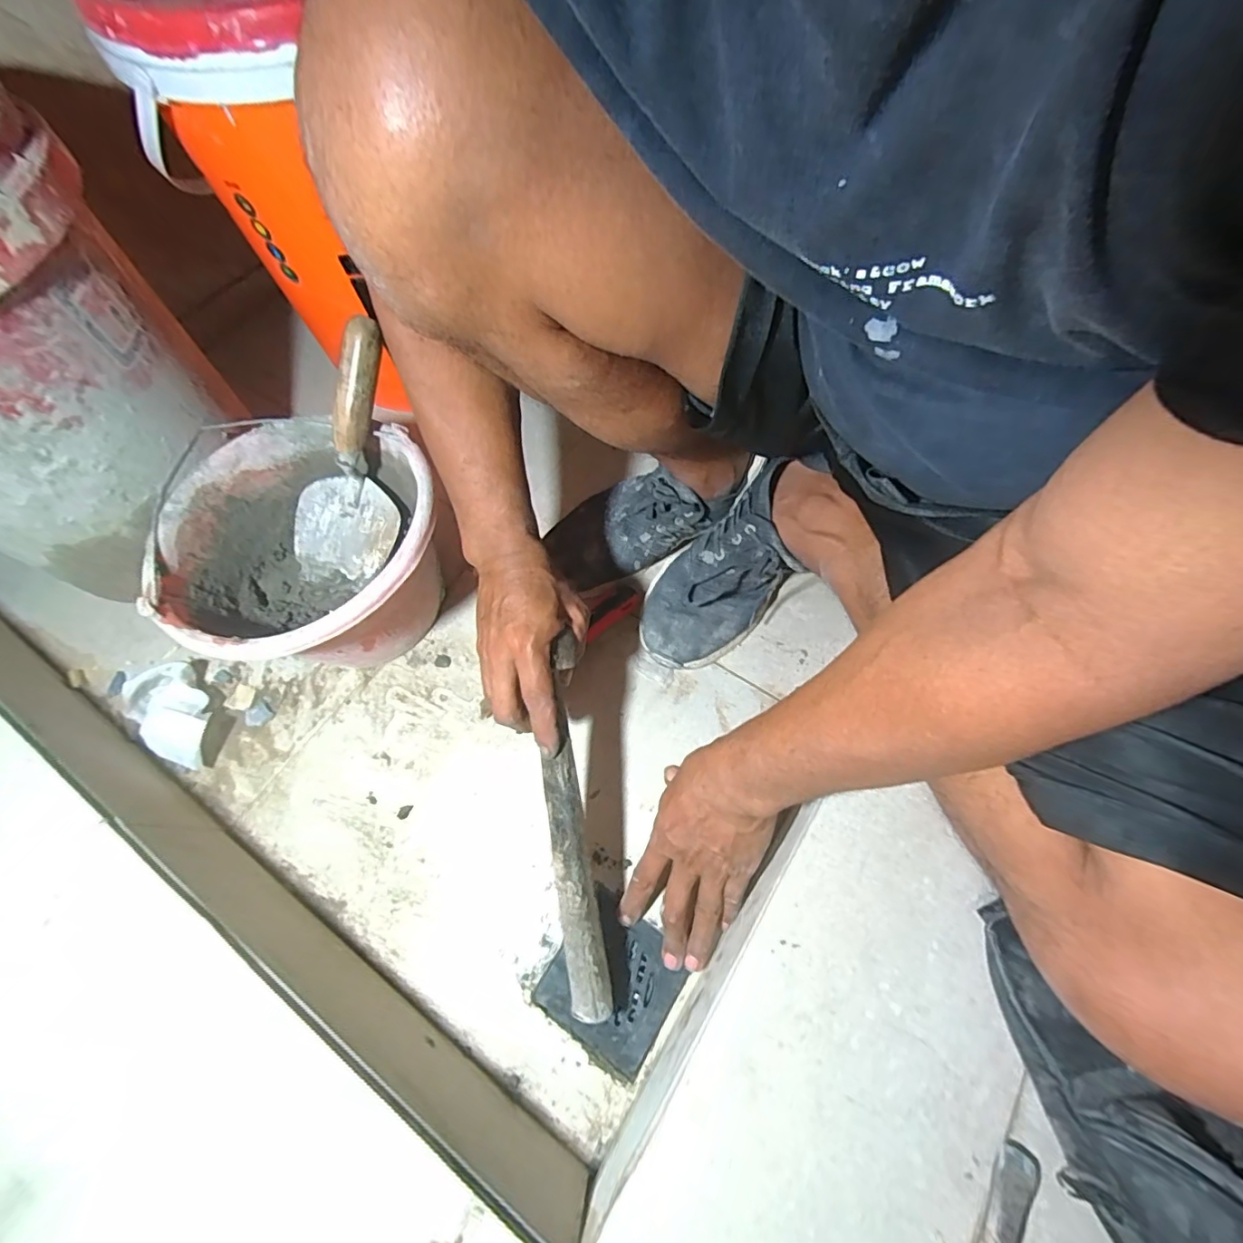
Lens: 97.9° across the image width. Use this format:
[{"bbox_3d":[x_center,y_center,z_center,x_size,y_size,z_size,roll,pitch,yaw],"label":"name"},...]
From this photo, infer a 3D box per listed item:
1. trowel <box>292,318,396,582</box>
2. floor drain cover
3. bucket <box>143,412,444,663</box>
[{"bbox_3d":[-0.260,-0.158,0.513,0.083,0.236,0.065,27,31,13],"label":"trowel"},{"bbox_3d":[-0.006,0.300,0.456,0.100,0.007,0.101,31,70,14],"label":"floor drain cover"},{"bbox_3d":[-0.284,-0.055,0.536,0.239,0.162,0.235,-1,64,2],"label":"bucket"}]

